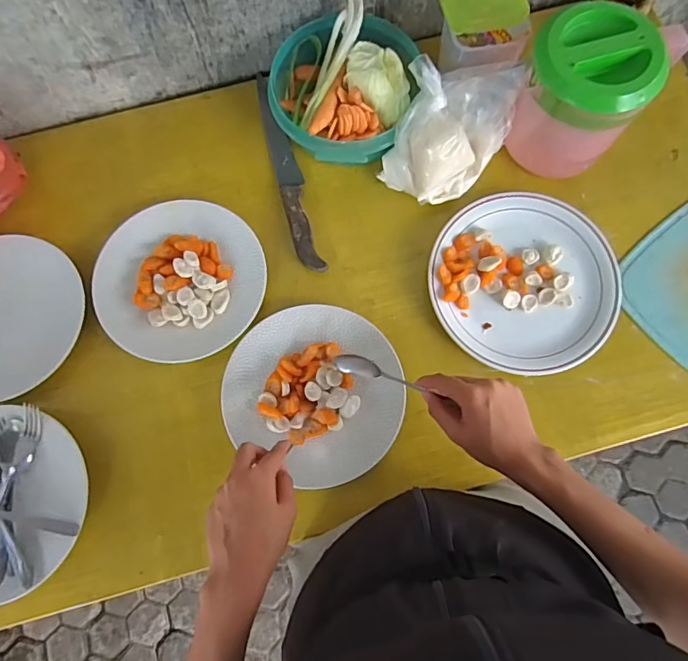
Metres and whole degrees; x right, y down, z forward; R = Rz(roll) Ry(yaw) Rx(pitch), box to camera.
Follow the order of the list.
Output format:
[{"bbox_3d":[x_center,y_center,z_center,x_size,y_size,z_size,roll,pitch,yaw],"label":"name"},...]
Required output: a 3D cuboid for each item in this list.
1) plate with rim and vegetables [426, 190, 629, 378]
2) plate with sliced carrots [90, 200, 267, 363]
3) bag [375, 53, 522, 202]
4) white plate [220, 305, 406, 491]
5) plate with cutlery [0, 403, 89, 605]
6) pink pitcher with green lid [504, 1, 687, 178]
[{"bbox_3d":[0.219,-0.059,0.593,0.222,0.028,0.216,0,78,1],"label":"plate with rim and vegetables"},{"bbox_3d":[-0.200,-0.063,0.600,0.199,0.042,0.197,0,78,1],"label":"plate with sliced carrots"},{"bbox_3d":[0.128,-0.244,0.578,0.124,0.100,0.152,23,79,6],"label":"bag"},{"bbox_3d":[-0.033,0.065,0.552,0.200,0.024,0.185,0,78,1],"label":"white plate"},{"bbox_3d":[-0.383,0.188,0.538,0.195,0.033,0.195,0,78,1],"label":"plate with cutlery"},{"bbox_3d":[0.285,-0.287,0.571,0.131,0.129,0.151,35,80,8],"label":"pink pitcher with green lid"}]

